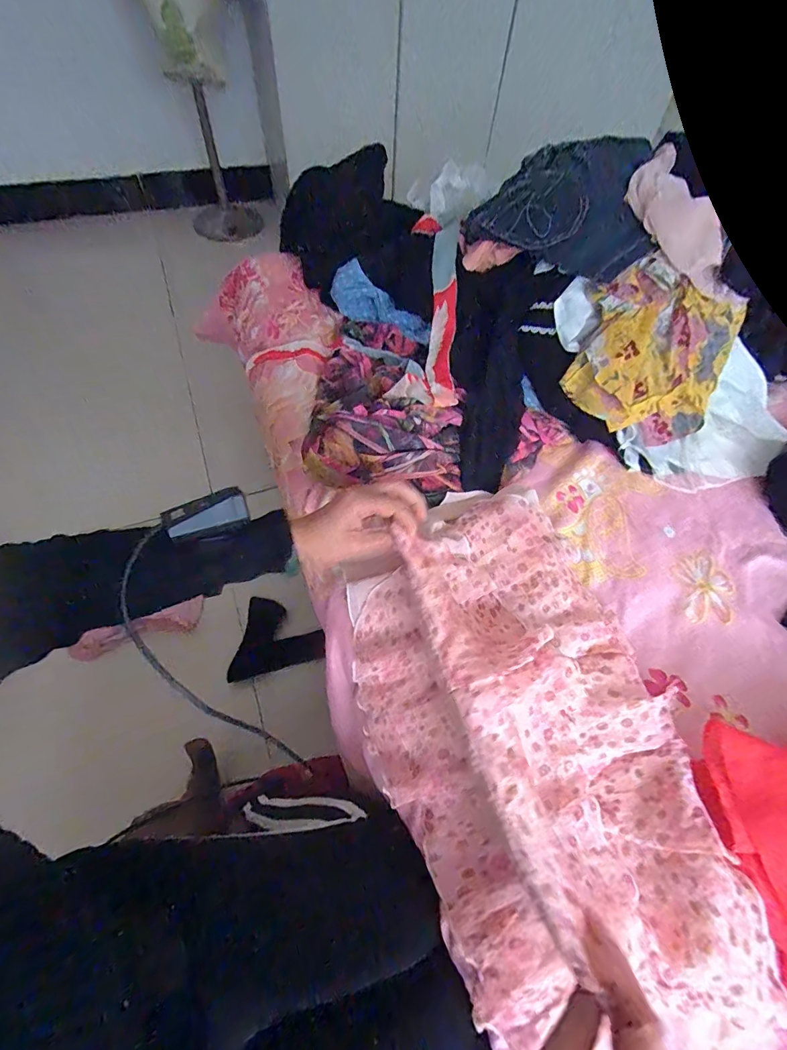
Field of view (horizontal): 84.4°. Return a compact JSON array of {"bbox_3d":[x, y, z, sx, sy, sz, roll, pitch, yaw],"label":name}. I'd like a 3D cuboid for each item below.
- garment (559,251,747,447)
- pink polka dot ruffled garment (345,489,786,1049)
[{"bbox_3d":[0.374,-0.244,0.638,0.246,0.052,0.238,14,98,-16],"label":"garment"},{"bbox_3d":[0.122,0.184,0.413,0.270,0.120,0.497,-13,60,-10],"label":"pink polka dot ruffled garment"}]

